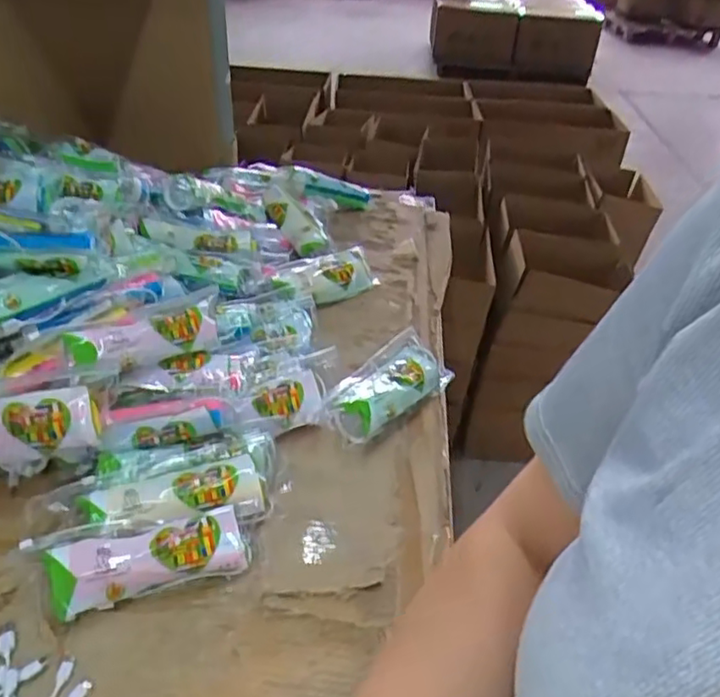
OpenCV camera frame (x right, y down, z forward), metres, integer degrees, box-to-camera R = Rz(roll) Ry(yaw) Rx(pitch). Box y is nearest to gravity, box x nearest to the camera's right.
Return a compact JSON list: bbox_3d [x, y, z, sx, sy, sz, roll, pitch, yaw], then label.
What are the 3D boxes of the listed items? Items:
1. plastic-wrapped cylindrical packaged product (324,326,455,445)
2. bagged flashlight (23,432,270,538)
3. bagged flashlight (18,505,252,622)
[{"bbox_3d":[0.039,0.044,0.799,0.084,0.045,0.206,28,42,25],"label":"plastic-wrapped cylindrical packaged product"},{"bbox_3d":[-0.193,0.150,0.631,0.236,0.043,0.086,-11,41,-23],"label":"bagged flashlight"},{"bbox_3d":[-0.195,0.187,0.582,0.180,0.046,0.067,-9,41,-20],"label":"bagged flashlight"}]

